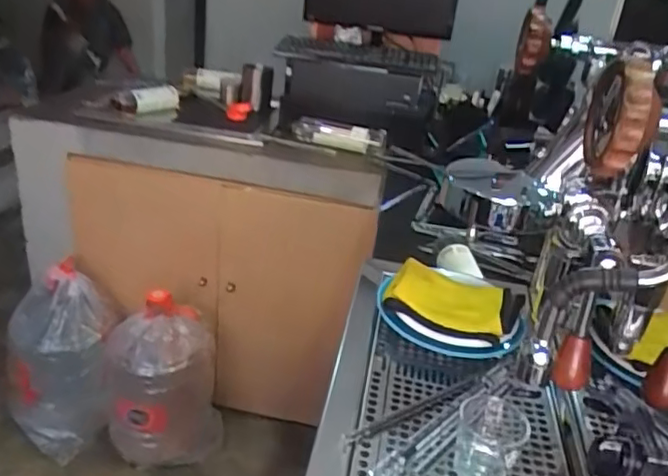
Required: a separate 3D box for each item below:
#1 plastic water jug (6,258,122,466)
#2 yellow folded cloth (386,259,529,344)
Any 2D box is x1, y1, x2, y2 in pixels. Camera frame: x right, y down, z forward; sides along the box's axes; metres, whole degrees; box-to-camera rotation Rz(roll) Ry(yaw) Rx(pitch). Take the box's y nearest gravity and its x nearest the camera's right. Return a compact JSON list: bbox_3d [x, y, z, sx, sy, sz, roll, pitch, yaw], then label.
[{"bbox_3d":[-0.747,0.350,1.645,0.284,0.524,0.227,-9,31,-28],"label":"plastic water jug"},{"bbox_3d":[0.125,0.066,0.622,0.129,0.028,0.087,15,27,18],"label":"yellow folded cloth"}]

